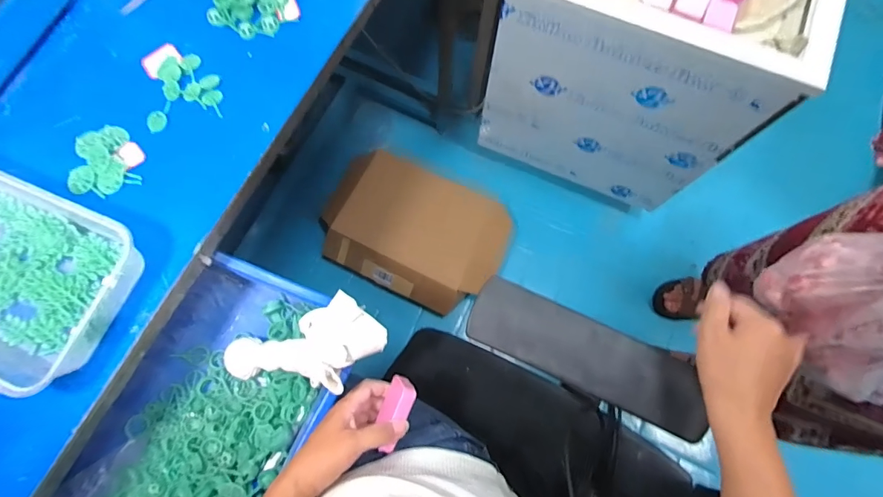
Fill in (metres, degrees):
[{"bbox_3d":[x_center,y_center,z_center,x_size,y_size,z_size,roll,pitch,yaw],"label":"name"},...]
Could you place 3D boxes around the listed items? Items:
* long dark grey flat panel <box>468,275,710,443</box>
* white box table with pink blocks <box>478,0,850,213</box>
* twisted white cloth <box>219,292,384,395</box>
[{"bbox_3d":[0.150,0.109,0.441,0.248,0.019,0.068,24,76,5],"label":"long dark grey flat panel"},{"bbox_3d":[0.411,-0.454,0.962,0.490,0.509,0.431,23,76,5],"label":"white box table with pink blocks"},{"bbox_3d":[-0.157,0.115,0.492,0.190,0.042,0.096,-15,75,18],"label":"twisted white cloth"}]

